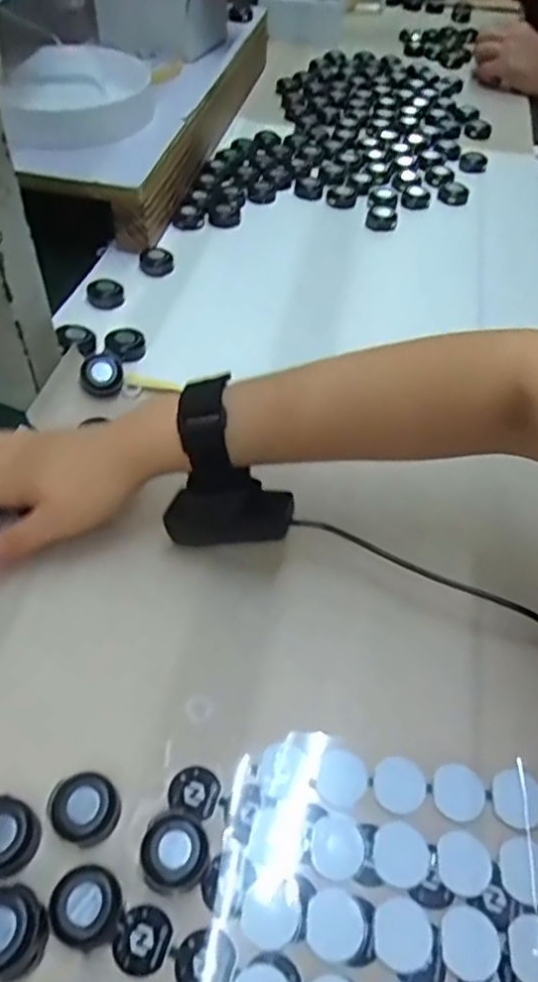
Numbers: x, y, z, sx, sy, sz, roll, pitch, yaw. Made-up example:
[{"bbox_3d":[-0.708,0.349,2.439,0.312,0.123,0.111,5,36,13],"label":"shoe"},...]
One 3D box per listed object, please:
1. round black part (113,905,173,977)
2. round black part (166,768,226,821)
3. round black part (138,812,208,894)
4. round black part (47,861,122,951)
[{"bbox_3d":[-0.051,0.183,0.262,0.022,0.004,0.023,2,51,-3],"label":"round black part"},{"bbox_3d":[-0.034,0.140,0.298,0.023,0.004,0.023,2,51,-3],"label":"round black part"},{"bbox_3d":[-0.041,0.157,0.277,0.028,0.012,0.029,2,51,-3],"label":"round black part"},{"bbox_3d":[-0.074,0.171,0.264,0.028,0.011,0.027,2,51,-3],"label":"round black part"}]

